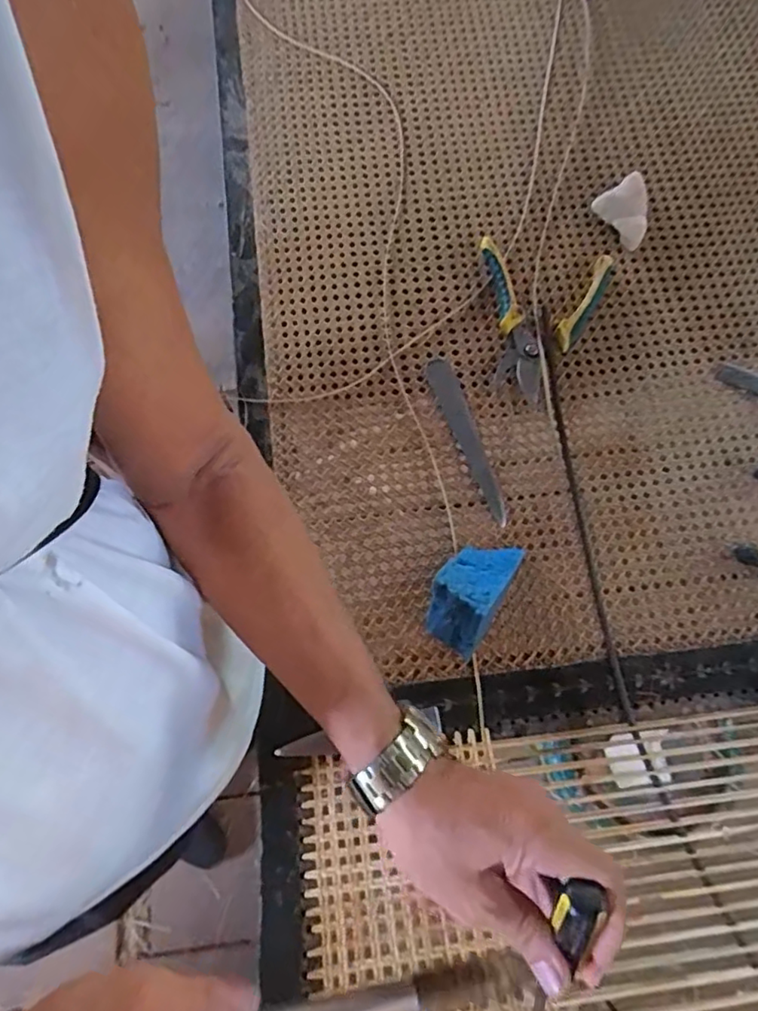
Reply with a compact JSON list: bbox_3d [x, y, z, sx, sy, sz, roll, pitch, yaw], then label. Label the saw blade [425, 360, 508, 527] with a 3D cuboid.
[{"bbox_3d":[0.089,-0.066,0.573,0.029,0.004,0.179,-18,78,-12],"label":"saw blade"}]

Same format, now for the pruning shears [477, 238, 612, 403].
[{"bbox_3d":[0.171,-0.194,0.597,0.140,0.017,0.178,8,70,3],"label":"pruning shears"}]

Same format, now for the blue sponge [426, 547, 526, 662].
[{"bbox_3d":[0.085,0.071,0.511,0.062,0.063,0.111,30,73,10],"label":"blue sponge"}]

